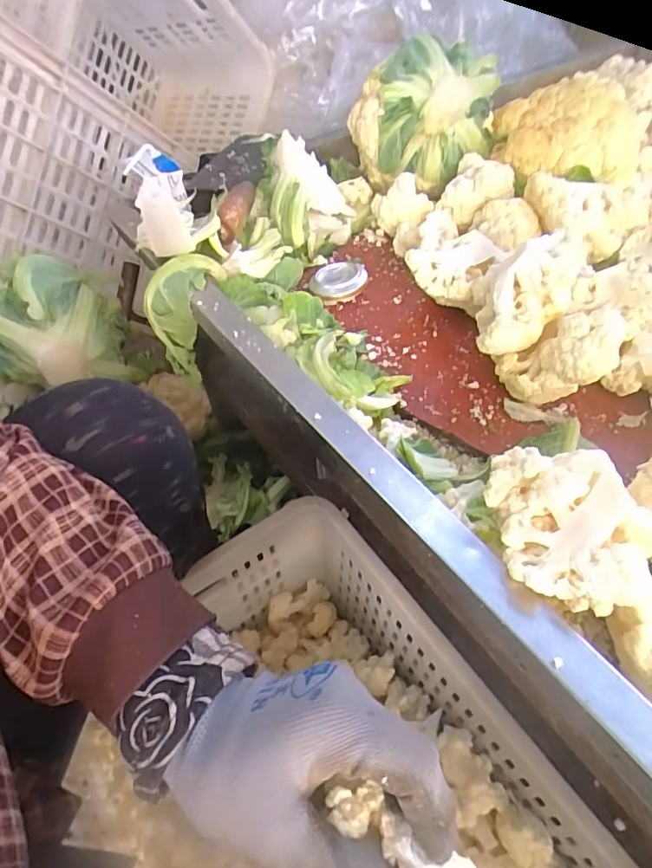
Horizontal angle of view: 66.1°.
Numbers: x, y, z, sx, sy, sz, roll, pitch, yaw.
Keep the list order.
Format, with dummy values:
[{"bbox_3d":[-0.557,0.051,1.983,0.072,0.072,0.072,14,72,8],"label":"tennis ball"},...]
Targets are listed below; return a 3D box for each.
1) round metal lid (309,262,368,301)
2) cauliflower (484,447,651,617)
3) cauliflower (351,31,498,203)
[{"bbox_3d":[0.011,-0.165,0.539,0.056,0.016,0.056,-41,66,-11],"label":"round metal lid"},{"bbox_3d":[0.147,0.055,0.303,0.100,0.056,0.090,13,53,11],"label":"cauliflower"},{"bbox_3d":[0.103,-0.372,0.589,0.115,0.132,0.143,-36,59,-24],"label":"cauliflower"}]

